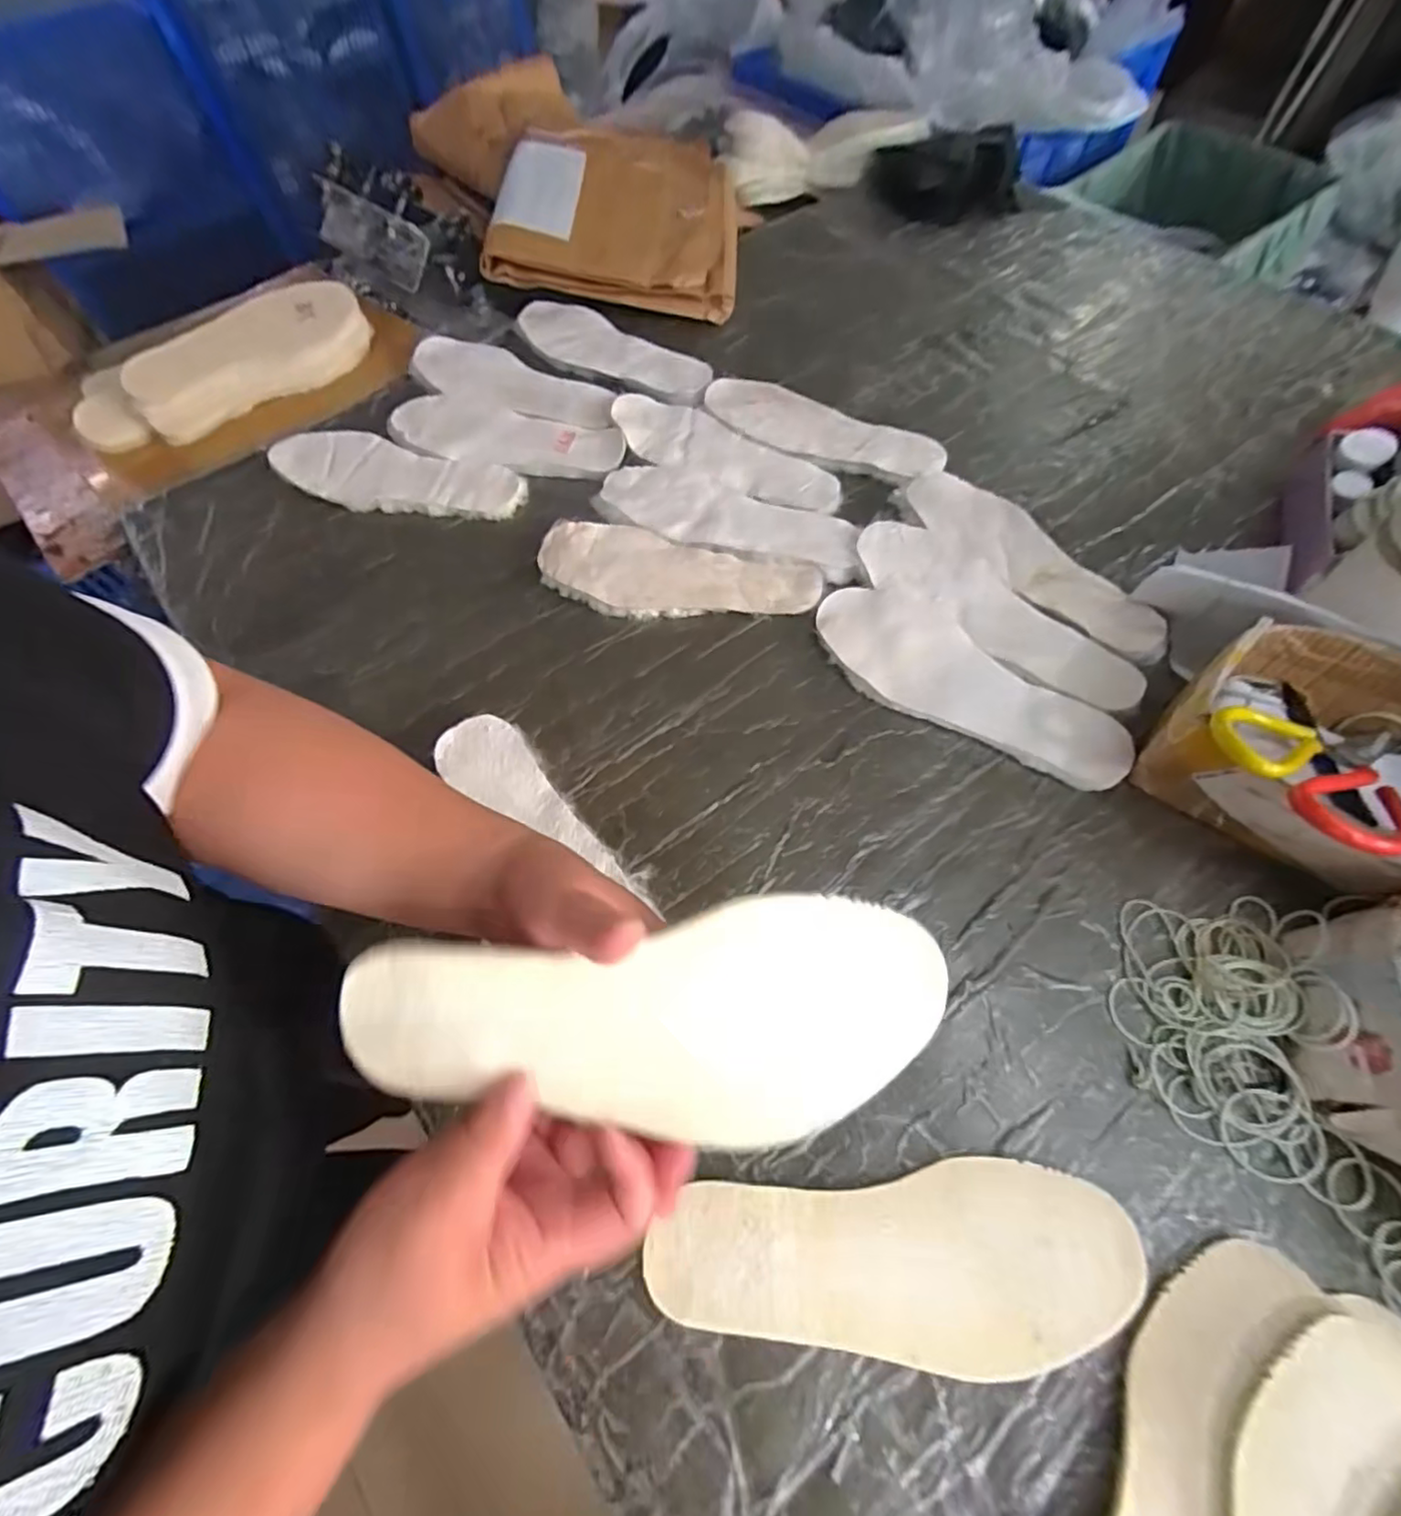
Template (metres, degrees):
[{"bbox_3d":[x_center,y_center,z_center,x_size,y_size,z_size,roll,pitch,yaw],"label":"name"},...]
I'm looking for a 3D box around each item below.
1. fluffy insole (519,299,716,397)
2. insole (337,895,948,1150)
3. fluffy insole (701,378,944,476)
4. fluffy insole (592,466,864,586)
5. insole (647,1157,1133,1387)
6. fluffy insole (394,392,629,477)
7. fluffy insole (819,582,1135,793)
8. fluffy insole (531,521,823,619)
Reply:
[{"bbox_3d":[-0.105,-0.473,0.715,0.256,0.010,0.082,30,67,16],"label":"fluffy insole"},{"bbox_3d":[-0.017,0.111,0.256,0.244,0.021,0.088,-5,82,-5],"label":"insole"},{"bbox_3d":[0.124,-0.342,0.646,0.254,0.007,0.082,26,66,14],"label":"fluffy insole"},{"bbox_3d":[0.027,-0.226,0.594,0.261,0.010,0.089,23,65,13],"label":"fluffy insole"},{"bbox_3d":[0.102,0.271,0.329,0.250,0.005,0.085,-4,62,-1],"label":"insole"},{"bbox_3d":[-0.206,-0.337,0.651,0.254,0.010,0.087,17,64,10],"label":"fluffy insole"},{"bbox_3d":[0.212,-0.061,0.503,0.254,0.023,0.103,36,69,18],"label":"fluffy insole"},{"bbox_3d":[-0.024,-0.160,0.563,0.251,0.021,0.087,14,63,9],"label":"fluffy insole"}]

